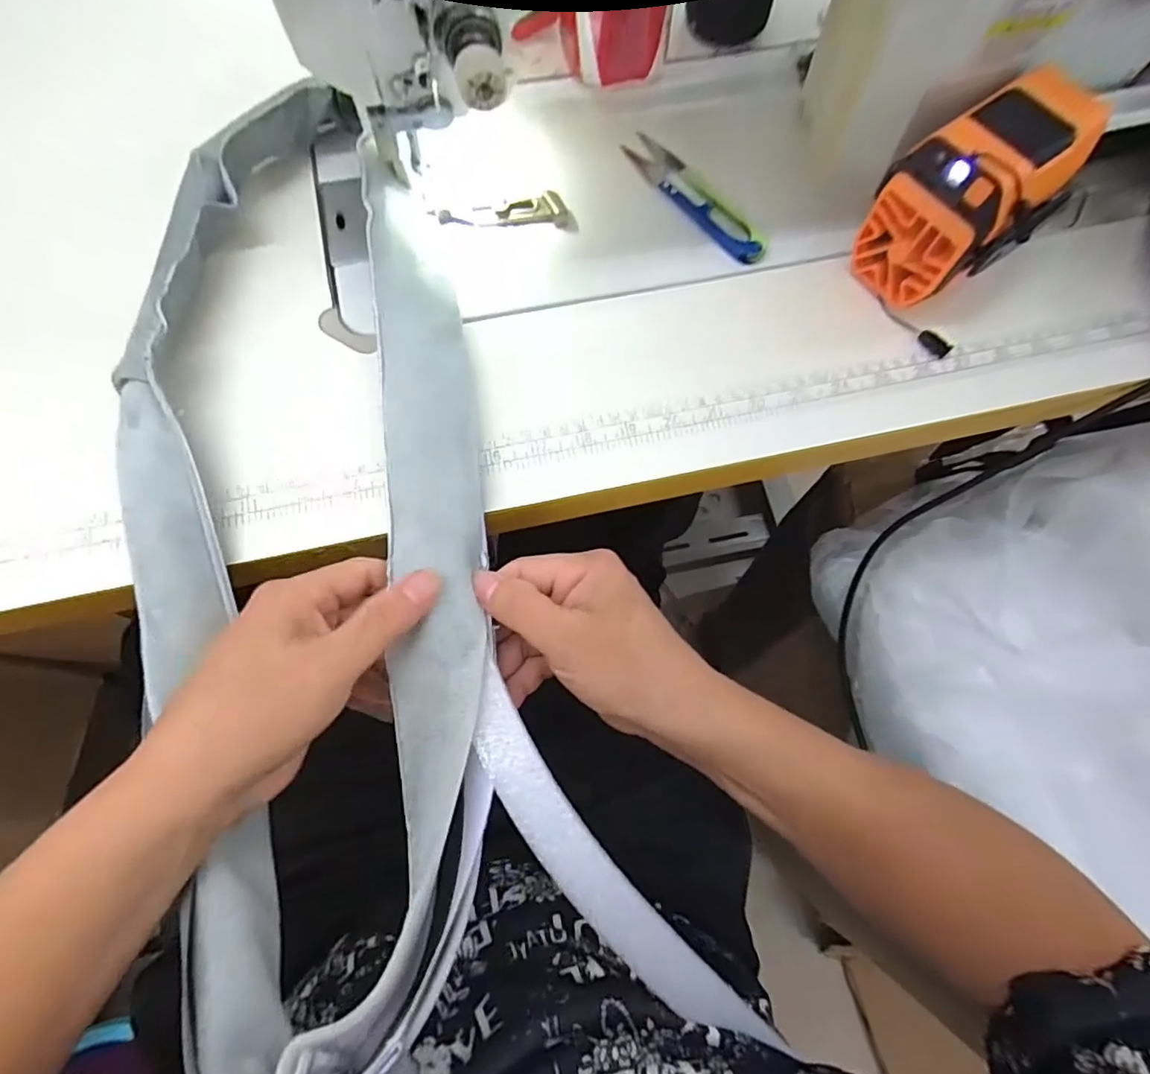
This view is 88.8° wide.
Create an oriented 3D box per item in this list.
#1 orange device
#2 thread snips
[{"bbox_3d":[0.215,-0.182,0.321,0.086,0.090,0.071,-35,78,-12],"label":"orange device"},{"bbox_3d":[0.074,-0.217,0.370,0.031,0.007,0.119,-33,77,-11],"label":"thread snips"}]

